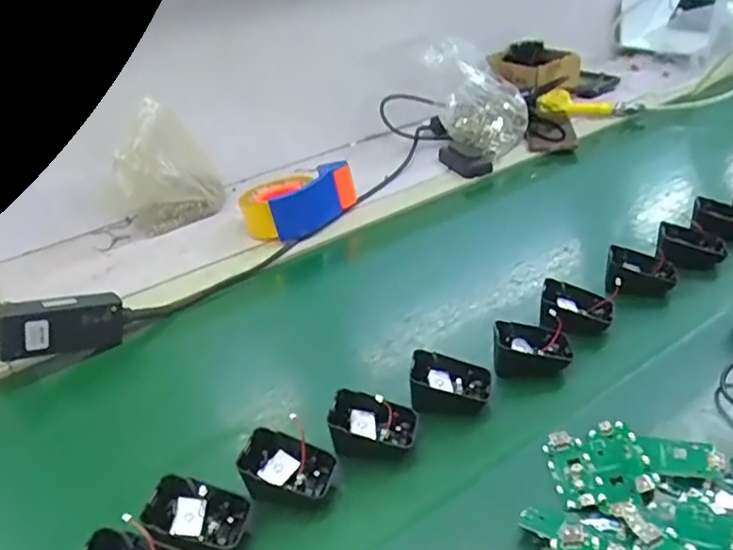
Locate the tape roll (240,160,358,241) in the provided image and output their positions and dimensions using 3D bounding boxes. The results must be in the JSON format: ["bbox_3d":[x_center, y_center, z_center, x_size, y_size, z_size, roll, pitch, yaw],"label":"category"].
[{"bbox_3d":[-0.101,-0.108,0.845,0.133,0.072,0.133,22,42,38],"label":"tape roll"}]

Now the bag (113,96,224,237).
[{"bbox_3d":[-0.277,-0.145,0.851,0.136,0.153,0.071,-18,33,-17],"label":"bag"}]

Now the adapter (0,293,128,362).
[{"bbox_3d":[-0.305,0.051,0.613,0.114,0.051,0.034,-6,24,-40],"label":"adapter"}]

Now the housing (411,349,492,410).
[{"bbox_3d":[0.070,0.091,0.517,0.069,0.031,0.048,-2,32,8],"label":"housing"}]

